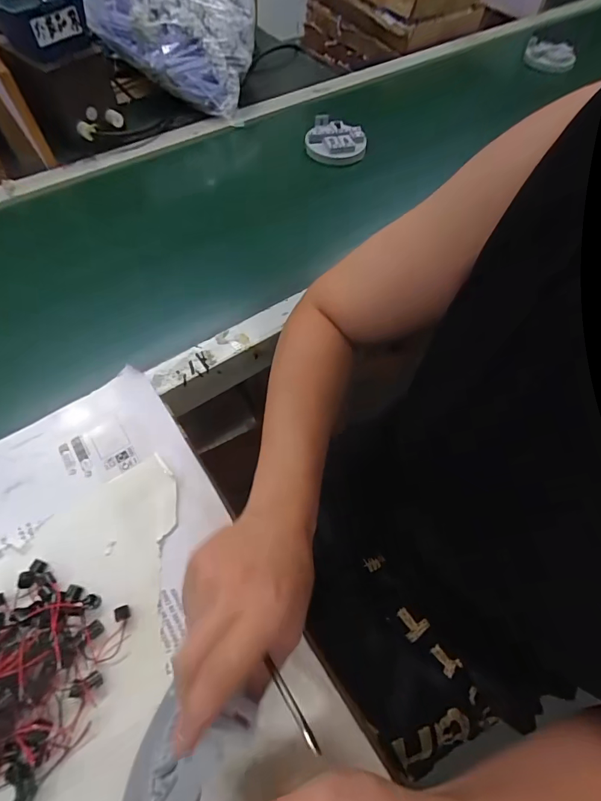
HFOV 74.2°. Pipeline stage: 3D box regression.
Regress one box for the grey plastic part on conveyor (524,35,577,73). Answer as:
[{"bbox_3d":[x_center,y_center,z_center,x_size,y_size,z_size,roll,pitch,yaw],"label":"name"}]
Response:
[{"bbox_3d":[0.551,-0.760,0.878,0.106,0.038,0.048,22,62,11],"label":"grey plastic part on conveyor"}]

